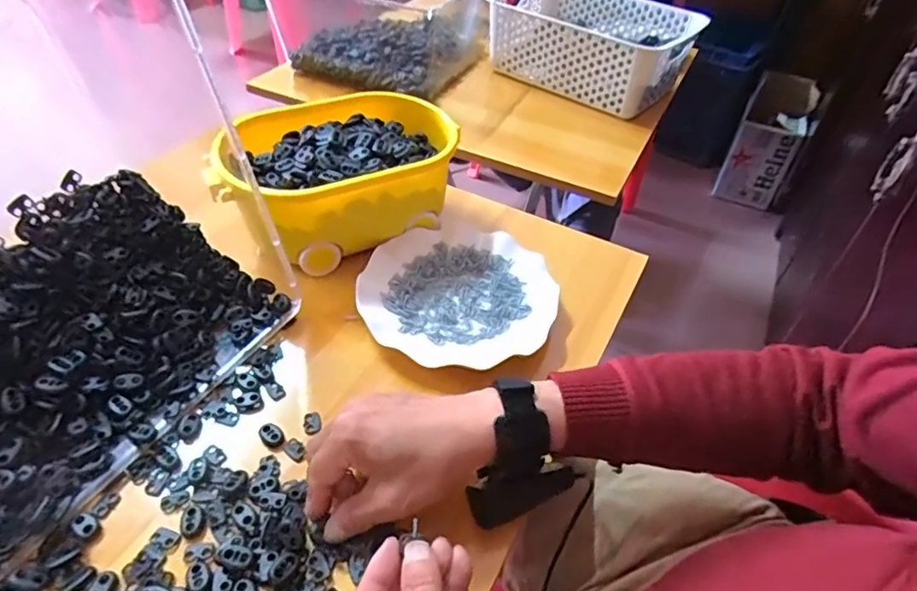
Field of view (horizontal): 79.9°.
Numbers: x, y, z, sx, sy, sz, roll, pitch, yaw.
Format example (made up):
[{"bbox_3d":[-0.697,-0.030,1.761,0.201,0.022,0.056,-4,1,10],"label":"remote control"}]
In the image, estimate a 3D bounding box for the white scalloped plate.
[{"bbox_3d":[0.001,-0.004,0.521,0.179,0.028,0.179,2,44,-2],"label":"white scalloped plate"}]

